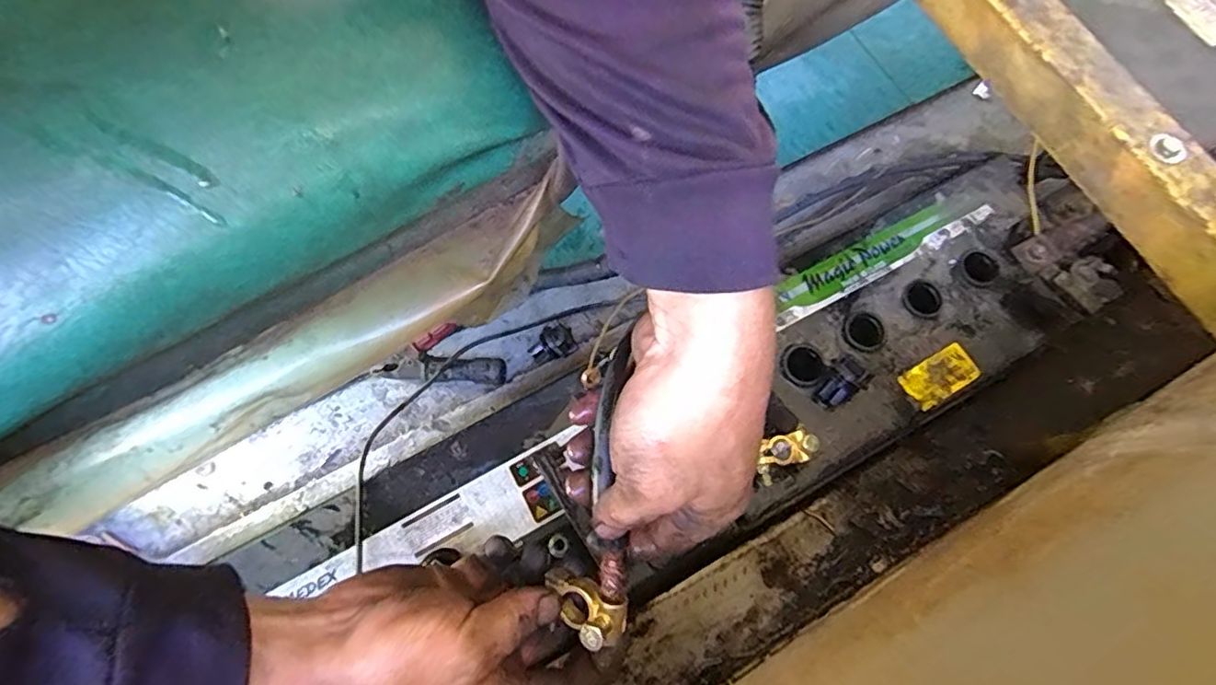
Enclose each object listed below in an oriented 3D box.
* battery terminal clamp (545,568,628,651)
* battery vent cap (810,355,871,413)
[{"bbox_3d":[-0.013,0.136,0.309,0.045,0.024,0.026,26,75,7],"label":"battery terminal clamp"},{"bbox_3d":[0.178,0.033,0.459,0.024,0.027,0.036,41,77,11],"label":"battery vent cap"}]

